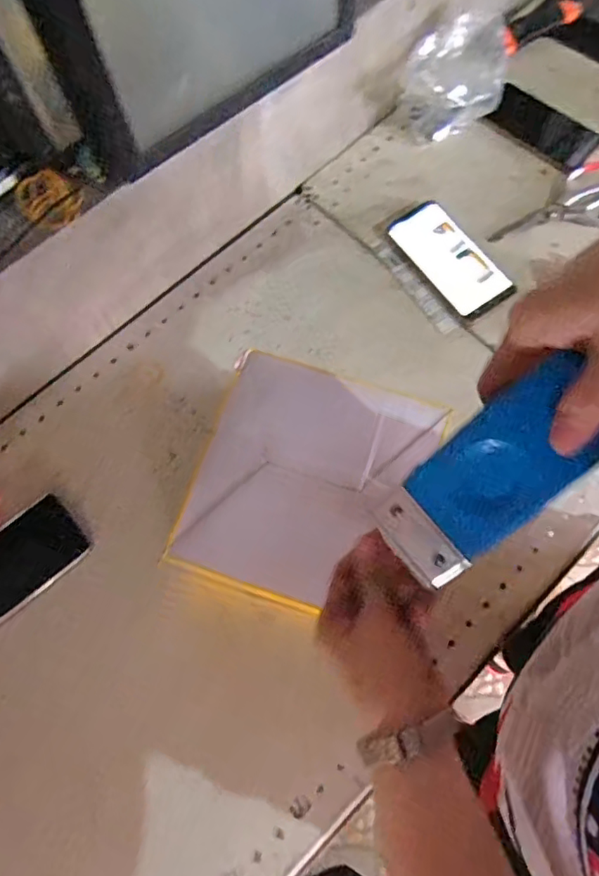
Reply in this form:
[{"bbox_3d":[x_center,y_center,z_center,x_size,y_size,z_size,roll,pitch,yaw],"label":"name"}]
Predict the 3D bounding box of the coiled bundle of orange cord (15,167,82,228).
[{"bbox_3d":[-0.227,-0.216,0.501,0.050,0.026,0.042,36,75,13],"label":"coiled bundle of orange cord"}]

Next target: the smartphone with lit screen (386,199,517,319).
[{"bbox_3d":[0.179,-0.214,0.666,0.073,0.013,0.157,-34,75,-10],"label":"smartphone with lit screen"}]

